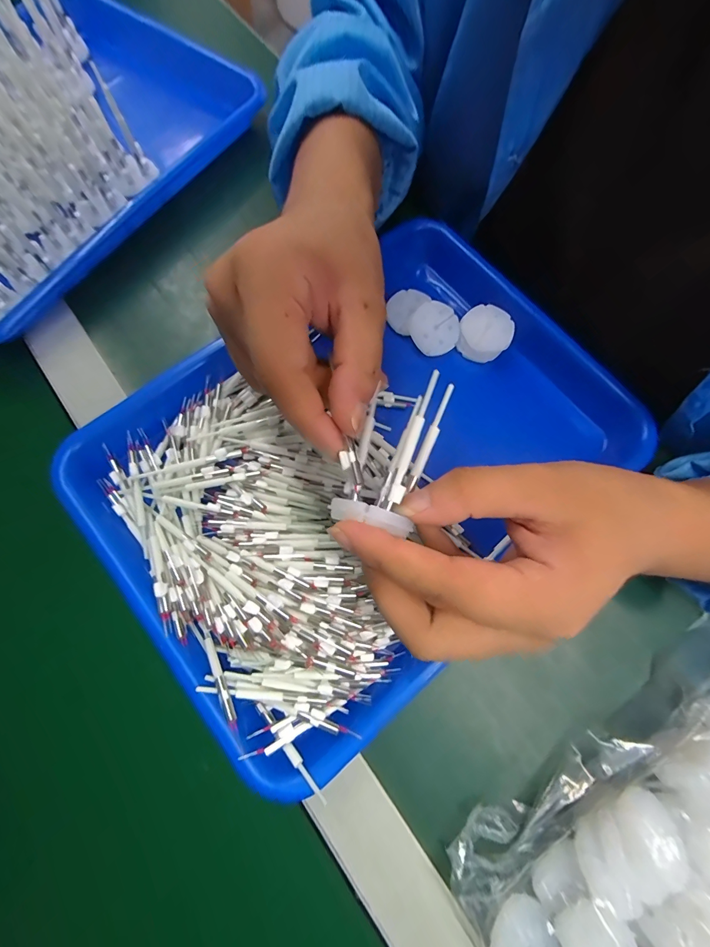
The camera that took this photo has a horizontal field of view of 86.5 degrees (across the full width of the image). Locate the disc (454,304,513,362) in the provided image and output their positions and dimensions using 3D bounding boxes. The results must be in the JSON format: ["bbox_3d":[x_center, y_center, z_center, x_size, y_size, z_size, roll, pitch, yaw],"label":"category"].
[{"bbox_3d":[0.097,-0.105,0.280,0.037,0.008,0.041,19,74,3],"label":"disc"}]

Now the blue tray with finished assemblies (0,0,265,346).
[{"bbox_3d":[-0.260,-0.271,0.297,0.234,0.077,0.324,33,75,7],"label":"blue tray with finished assemblies"}]

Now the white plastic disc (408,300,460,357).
[{"bbox_3d":[0.059,-0.107,0.280,0.037,0.004,0.037,-1,95,-10],"label":"white plastic disc"}]

